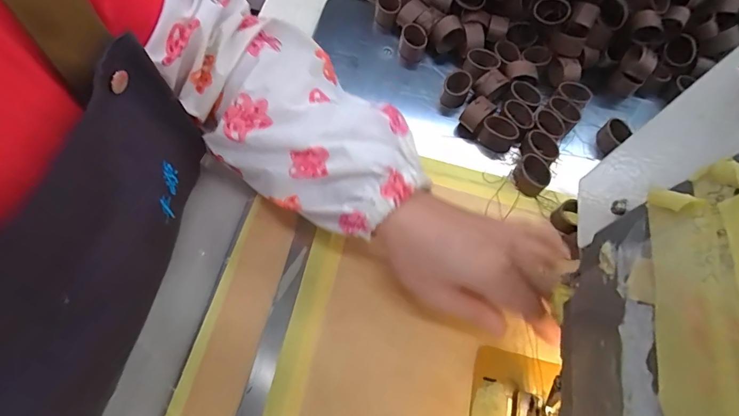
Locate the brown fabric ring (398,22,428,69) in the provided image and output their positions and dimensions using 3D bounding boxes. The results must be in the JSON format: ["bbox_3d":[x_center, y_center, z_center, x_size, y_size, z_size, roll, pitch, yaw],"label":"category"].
[{"bbox_3d":[0.042,-0.159,0.407,0.025,0.019,0.040,12,65,-1],"label":"brown fabric ring"}]

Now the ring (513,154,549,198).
[{"bbox_3d":[0.140,-0.028,0.357,0.029,0.016,0.028,3,66,-6],"label":"ring"}]

